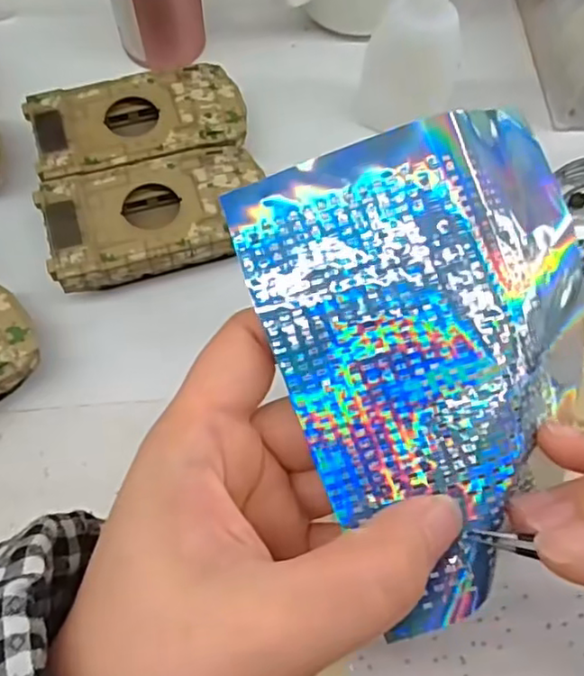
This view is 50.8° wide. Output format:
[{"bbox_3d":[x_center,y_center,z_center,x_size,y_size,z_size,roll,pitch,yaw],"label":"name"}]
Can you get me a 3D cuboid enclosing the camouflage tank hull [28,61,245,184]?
[{"bbox_3d":[-0.071,-0.099,0.295,0.095,0.025,0.051,-15,69,-9],"label":"camouflage tank hull"}]

